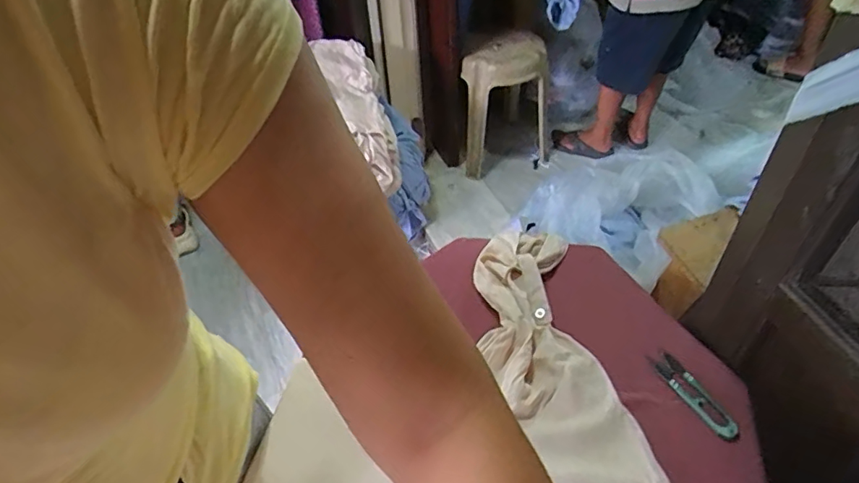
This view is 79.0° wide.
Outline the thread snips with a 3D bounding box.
[{"bbox_3d":[0.251,0.145,0.495,0.023,0.012,0.099,-20,49,-15],"label":"thread snips"}]

